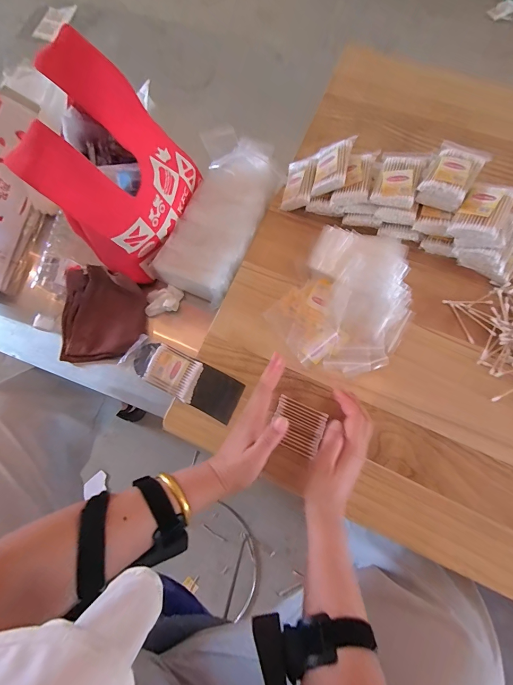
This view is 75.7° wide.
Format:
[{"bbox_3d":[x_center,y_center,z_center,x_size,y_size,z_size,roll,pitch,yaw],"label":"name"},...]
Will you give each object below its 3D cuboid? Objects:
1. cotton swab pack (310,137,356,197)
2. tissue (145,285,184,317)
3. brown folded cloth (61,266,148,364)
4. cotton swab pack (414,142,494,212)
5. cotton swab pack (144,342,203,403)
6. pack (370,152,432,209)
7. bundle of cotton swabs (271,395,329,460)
[{"bbox_3d":[0.114,-0.267,0.500,0.057,0.020,0.083,0,76,40],"label":"cotton swab pack"},{"bbox_3d":[-0.156,-0.070,0.551,0.060,0.029,0.044,-1,76,3],"label":"tissue"},{"bbox_3d":[-0.256,-0.042,0.550,0.132,0.030,0.157,13,84,3],"label":"brown folded cloth"},{"bbox_3d":[0.269,-0.230,0.459,0.064,0.038,0.095,34,80,11],"label":"cotton swab pack"},{"bbox_3d":[-0.121,0.045,0.488,0.077,0.016,0.060,25,78,9],"label":"cotton swab pack"},{"bbox_3d":[0.205,-0.236,0.473,0.058,0.021,0.090,24,78,9],"label":"pack"},{"bbox_3d":[0.056,0.115,0.457,0.068,0.005,0.063,24,74,9],"label":"bundle of cotton swabs"}]

